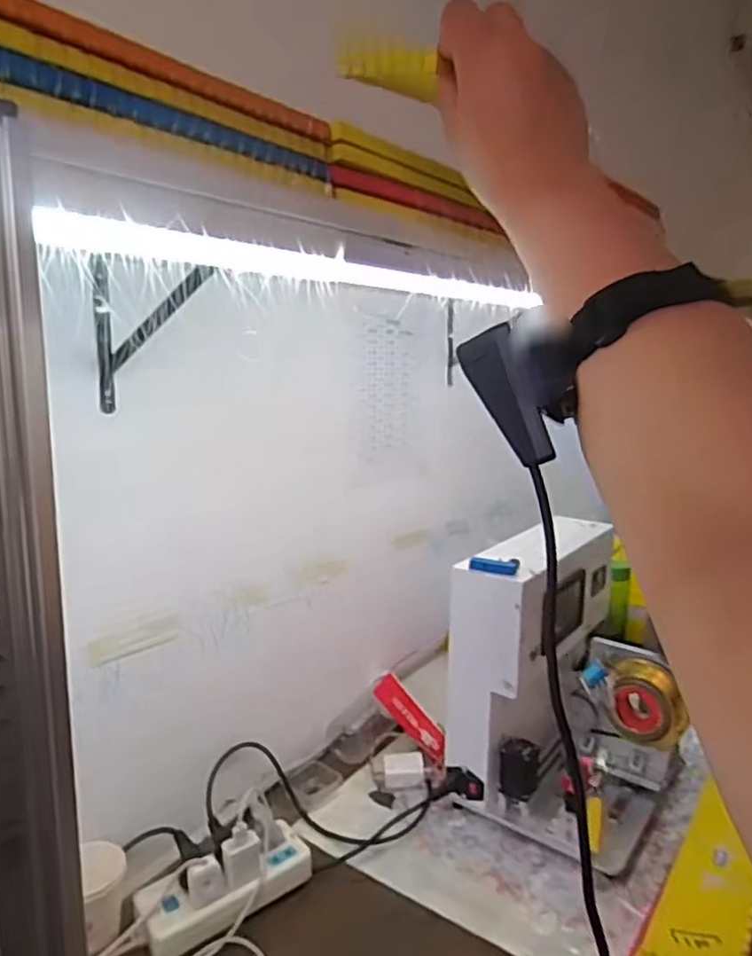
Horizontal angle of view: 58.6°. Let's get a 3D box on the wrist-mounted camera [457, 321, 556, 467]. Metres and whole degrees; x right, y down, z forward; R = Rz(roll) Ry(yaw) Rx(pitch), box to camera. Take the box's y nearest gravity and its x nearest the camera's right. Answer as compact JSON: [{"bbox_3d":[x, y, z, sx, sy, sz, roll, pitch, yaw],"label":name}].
[{"bbox_3d":[0.066,-0.039,0.328,0.025,0.069,0.014,-30,-9,35],"label":"wrist-mounted camera"}]

